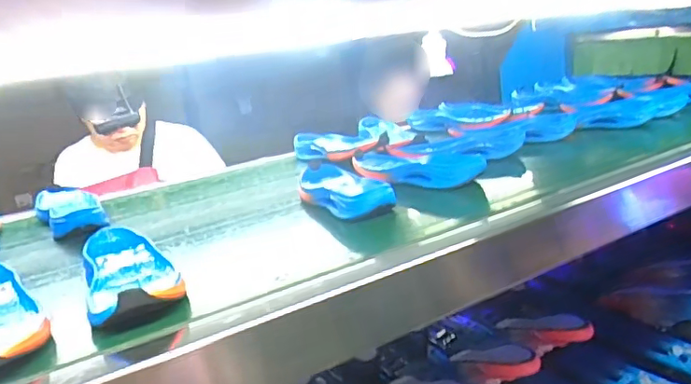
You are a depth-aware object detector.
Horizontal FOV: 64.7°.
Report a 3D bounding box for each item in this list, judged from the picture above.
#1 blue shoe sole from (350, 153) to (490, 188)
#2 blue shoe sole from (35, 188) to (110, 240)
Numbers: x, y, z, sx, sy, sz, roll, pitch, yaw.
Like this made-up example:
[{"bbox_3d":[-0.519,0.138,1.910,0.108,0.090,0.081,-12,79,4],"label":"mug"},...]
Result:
[{"bbox_3d":[0.111,-0.038,0.908,0.102,0.043,0.242,-22,20,-32],"label":"blue shoe sole"},{"bbox_3d":[-0.447,0.033,0.895,0.092,0.044,0.210,-22,21,-33],"label":"blue shoe sole"}]

